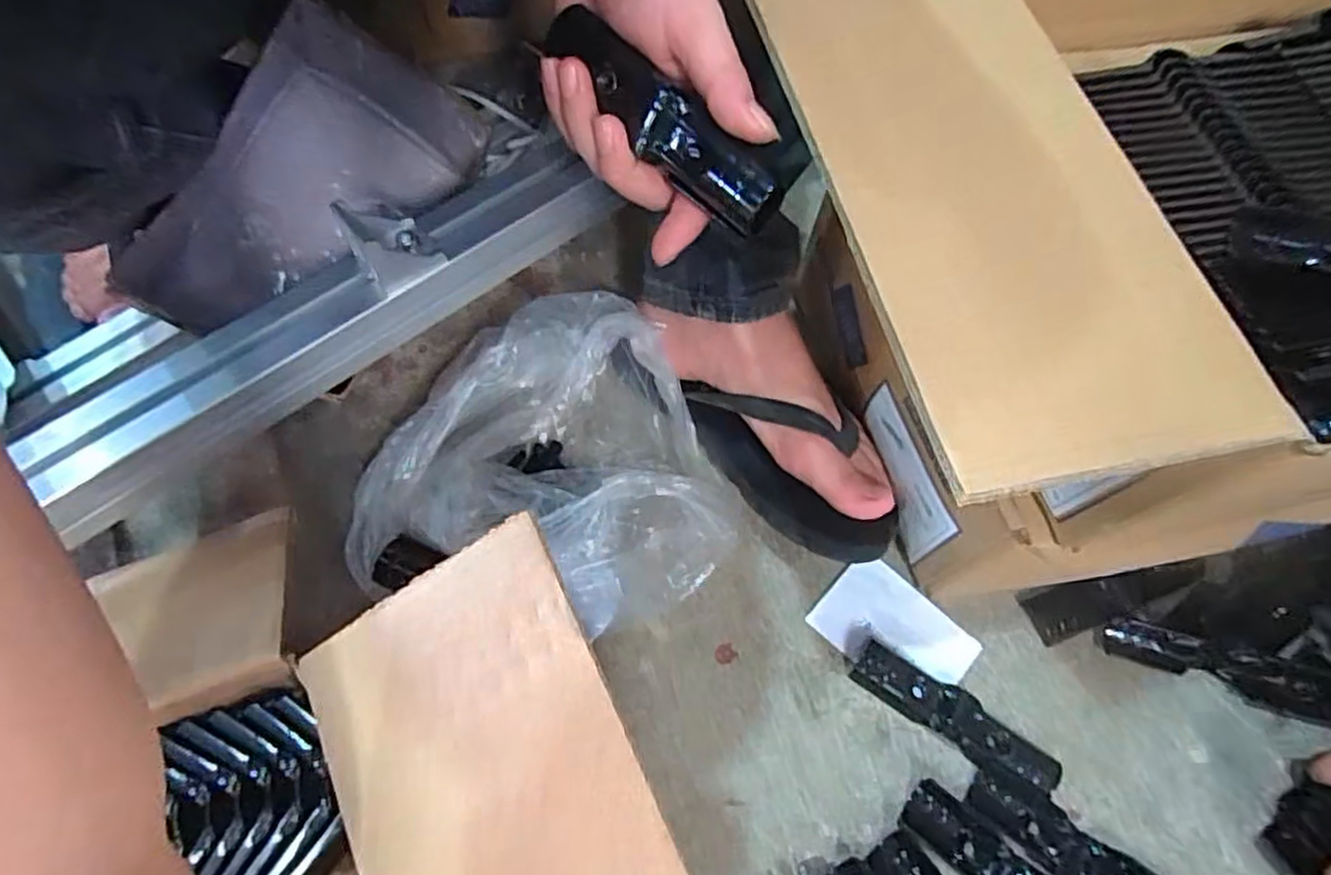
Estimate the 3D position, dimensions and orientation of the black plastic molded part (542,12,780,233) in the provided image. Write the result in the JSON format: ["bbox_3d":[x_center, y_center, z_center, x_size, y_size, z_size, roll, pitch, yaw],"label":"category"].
[{"bbox_3d":[0.003,-0.141,0.317,0.124,0.033,0.028,47,39,7],"label":"black plastic molded part"}]

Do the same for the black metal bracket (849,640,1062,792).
[{"bbox_3d":[0.179,0.174,0.440,0.129,0.013,0.031,33,67,14],"label":"black metal bracket"}]

